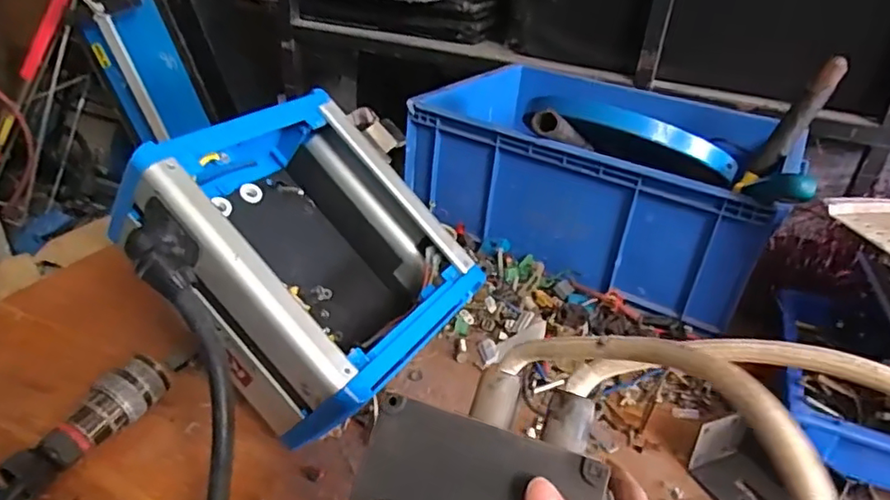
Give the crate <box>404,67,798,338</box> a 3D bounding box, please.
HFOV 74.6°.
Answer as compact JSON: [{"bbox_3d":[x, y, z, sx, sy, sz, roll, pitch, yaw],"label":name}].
[{"bbox_3d":[0.223,-0.132,0.846,0.474,0.182,0.359,21,34,23],"label":"crate"}]

